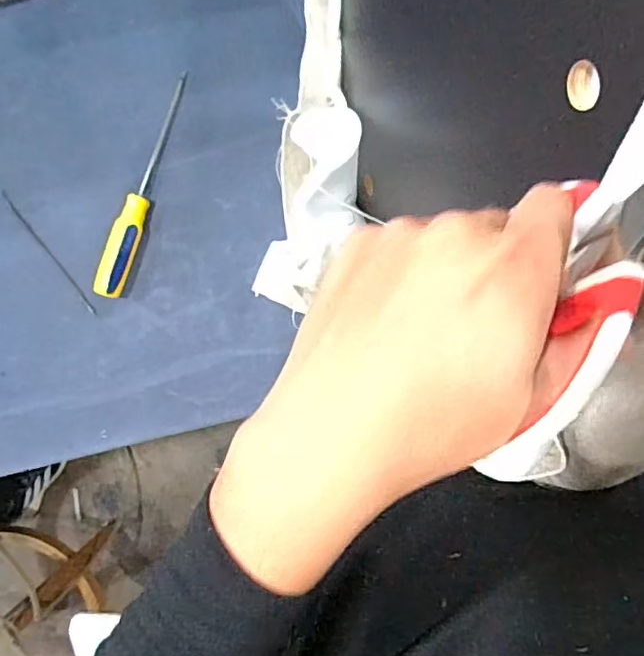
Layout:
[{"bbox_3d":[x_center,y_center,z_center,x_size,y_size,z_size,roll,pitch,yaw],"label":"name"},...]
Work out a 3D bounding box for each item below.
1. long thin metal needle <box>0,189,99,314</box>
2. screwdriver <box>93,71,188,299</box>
[{"bbox_3d":[-0.301,-0.083,0.647,0.008,0.006,0.166,-37,93,3],"label":"long thin metal needle"},{"bbox_3d":[-0.189,-0.152,0.629,0.028,0.029,0.248,21,94,-1],"label":"screwdriver"}]

